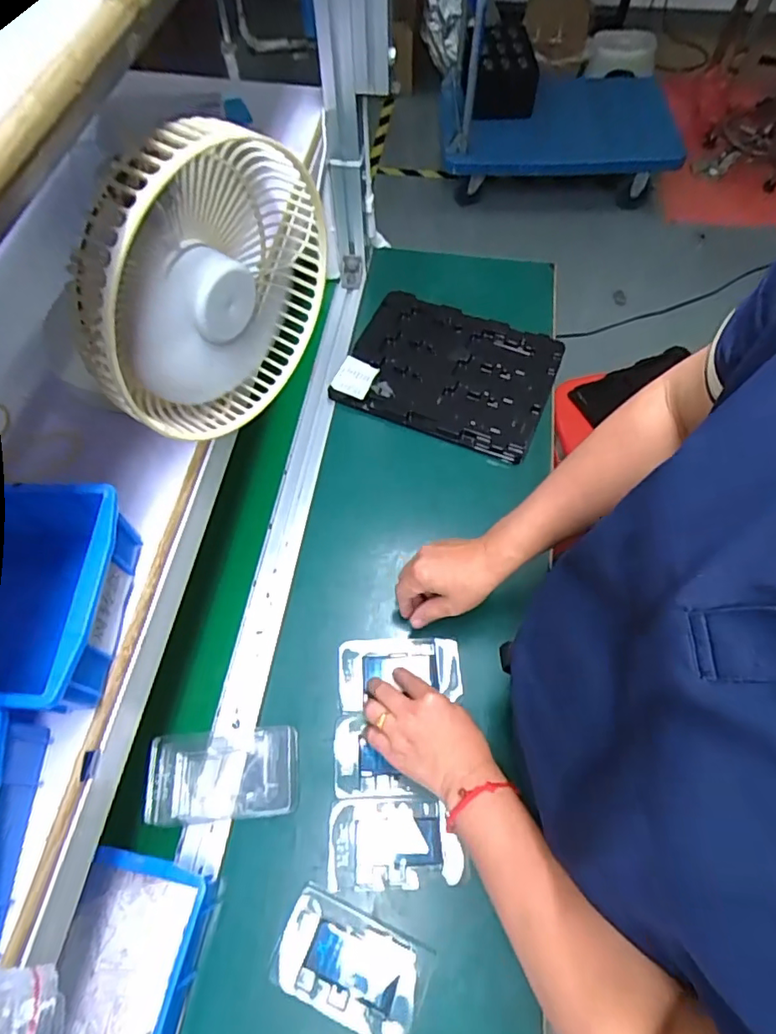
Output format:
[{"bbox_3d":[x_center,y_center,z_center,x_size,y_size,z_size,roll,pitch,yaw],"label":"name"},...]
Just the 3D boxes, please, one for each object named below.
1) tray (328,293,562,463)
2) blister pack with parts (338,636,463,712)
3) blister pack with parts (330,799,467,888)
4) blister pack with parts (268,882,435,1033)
[{"bbox_3d":[0.085,-0.212,0.762,0.281,0.023,0.223,21,65,12],"label":"tray"},{"bbox_3d":[0.012,0.160,0.566,0.126,0.019,0.070,-5,62,-1],"label":"blister pack with parts"},{"bbox_3d":[0.006,0.301,0.498,0.120,0.007,0.072,0,62,1],"label":"blister pack with parts"},{"bbox_3d":[-0.031,0.382,0.459,0.126,0.014,0.074,22,65,12],"label":"blister pack with parts"}]

